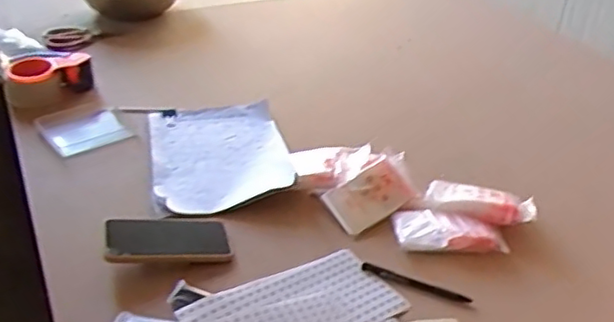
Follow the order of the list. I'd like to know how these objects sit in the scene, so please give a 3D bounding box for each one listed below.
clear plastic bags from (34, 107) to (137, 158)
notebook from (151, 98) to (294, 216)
[{"bbox_3d":[-0.371,-0.053,1.040,0.119,0.020,0.127,-20,39,-31],"label":"clear plastic bags"},{"bbox_3d":[-0.139,-0.019,1.012,0.208,0.040,0.305,-6,34,-13],"label":"notebook"}]

